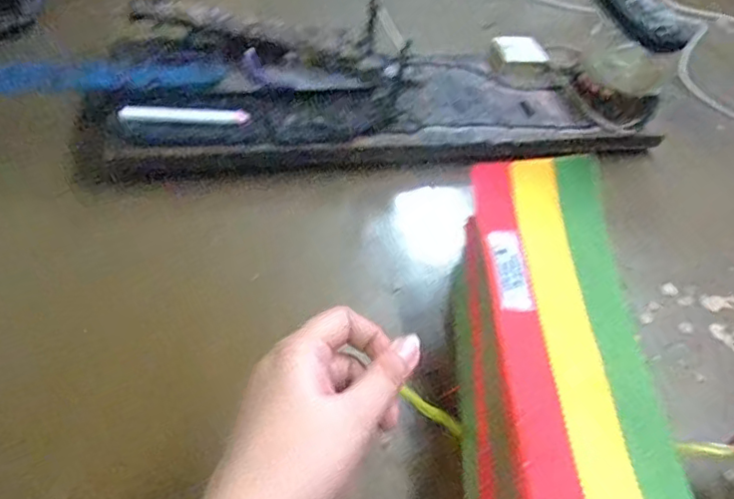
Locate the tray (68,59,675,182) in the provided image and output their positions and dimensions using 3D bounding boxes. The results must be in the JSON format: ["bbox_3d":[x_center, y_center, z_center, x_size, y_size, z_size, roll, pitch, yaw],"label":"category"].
[{"bbox_3d":[0.026,-0.139,0.554,0.504,0.073,0.148,-4,49,-14],"label":"tray"}]

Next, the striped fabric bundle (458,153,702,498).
[{"bbox_3d":[0.107,0.077,0.338,0.085,0.096,0.288,4,49,-3],"label":"striped fabric bundle"}]

